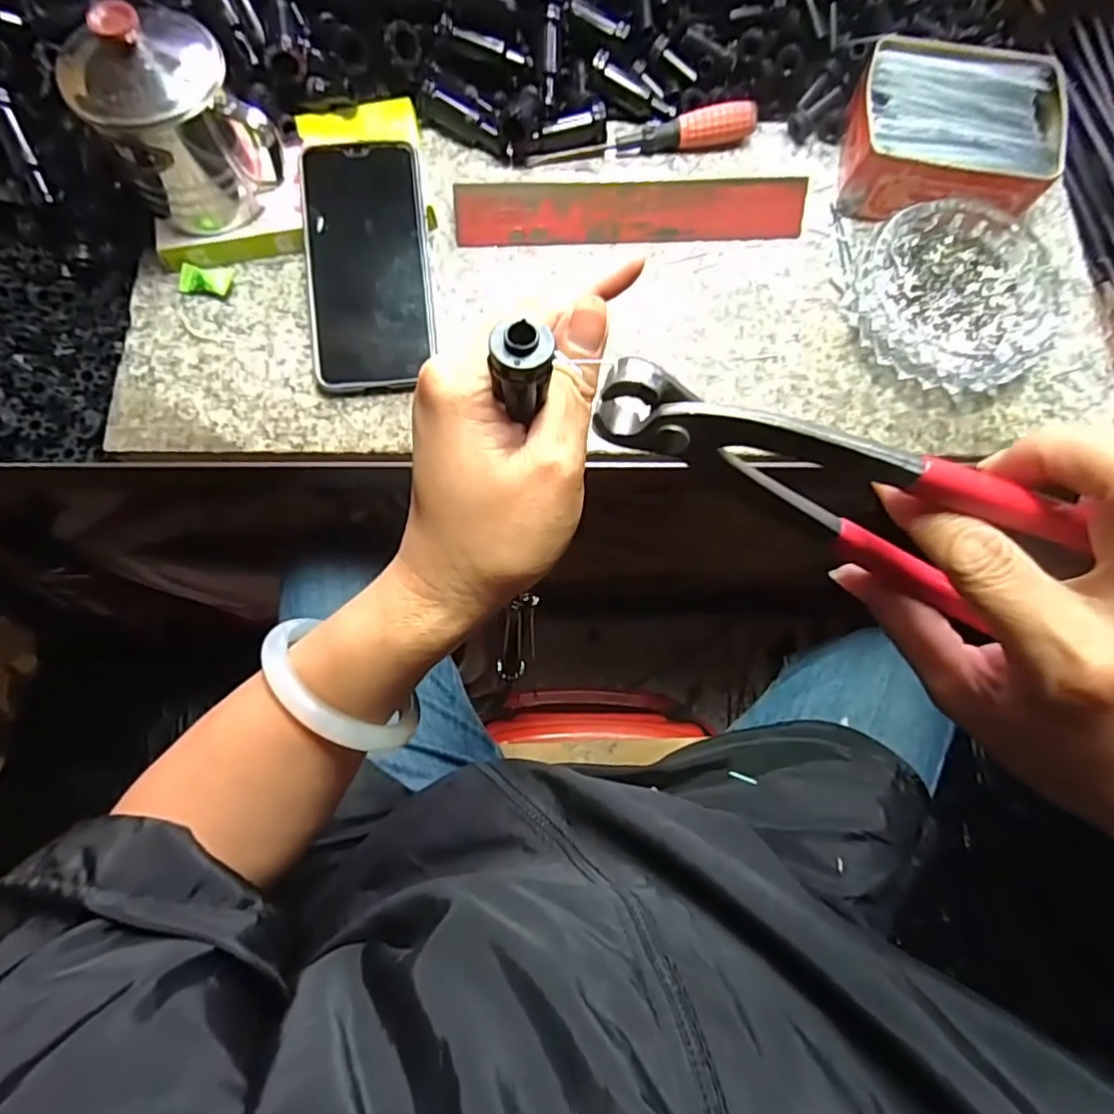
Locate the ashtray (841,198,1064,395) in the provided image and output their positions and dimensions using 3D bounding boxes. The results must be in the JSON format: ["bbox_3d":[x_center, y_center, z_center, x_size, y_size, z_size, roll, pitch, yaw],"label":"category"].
[{"bbox_3d":[0.248,-0.161,0.386,0.120,0.029,0.118,0,77,-1],"label":"ashtray"}]

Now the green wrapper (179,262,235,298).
[{"bbox_3d":[-0.228,-0.181,0.399,0.032,0.009,0.021,10,77,1],"label":"green wrapper"}]

